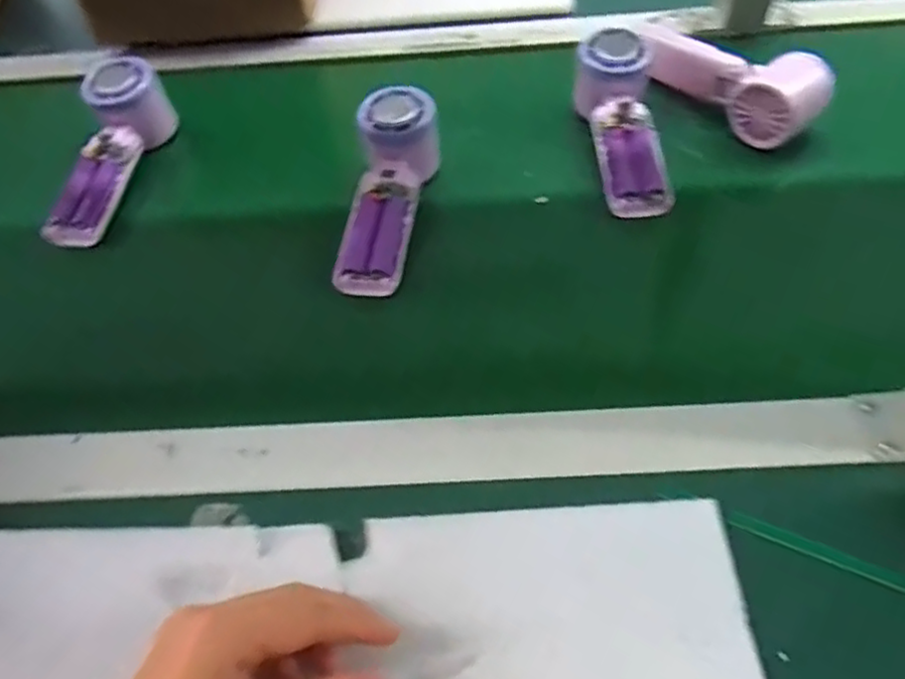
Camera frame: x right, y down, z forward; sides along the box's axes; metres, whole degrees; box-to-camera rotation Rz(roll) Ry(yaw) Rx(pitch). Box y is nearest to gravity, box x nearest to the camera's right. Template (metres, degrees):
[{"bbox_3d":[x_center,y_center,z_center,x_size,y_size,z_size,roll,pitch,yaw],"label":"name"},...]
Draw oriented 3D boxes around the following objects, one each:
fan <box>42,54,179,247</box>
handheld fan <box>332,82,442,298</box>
[{"bbox_3d":[-0.279,-0.150,0.561,0.058,0.055,0.177,5,66,6],"label":"fan"},{"bbox_3d":[-0.046,-0.108,0.507,0.053,0.039,0.173,6,67,7],"label":"handheld fan"}]

